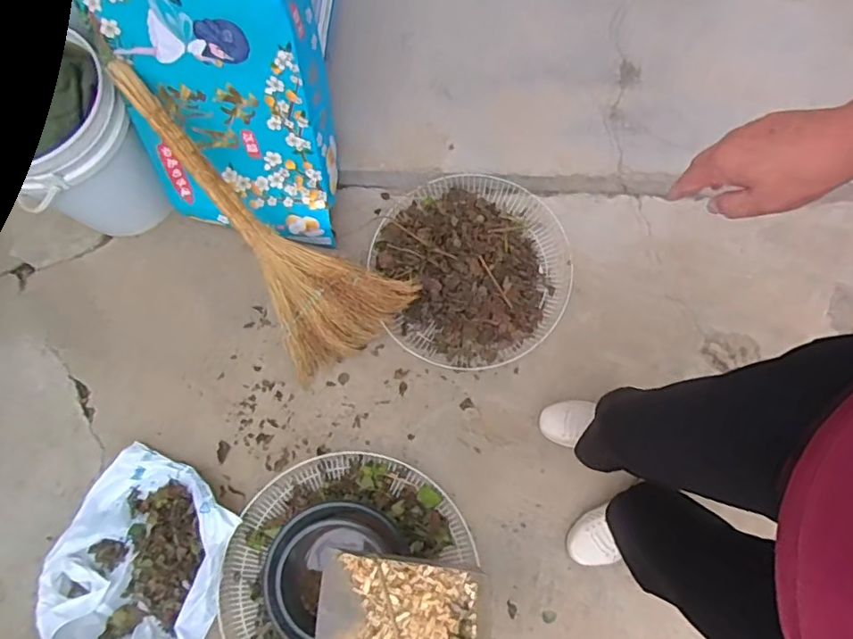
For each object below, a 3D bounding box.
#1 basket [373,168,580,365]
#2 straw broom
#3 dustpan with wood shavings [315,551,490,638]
[{"bbox_3d":[0.096,-0.105,1.216,0.409,0.058,0.402,0,77,2],"label":"basket"},{"bbox_3d":[-0.334,-0.175,1.083,0.272,0.113,0.638,-47,111,-8],"label":"straw broom"},{"bbox_3d":[-0.034,0.492,0.879,0.267,0.083,0.244,5,75,0],"label":"dustpan with wood shavings"}]

